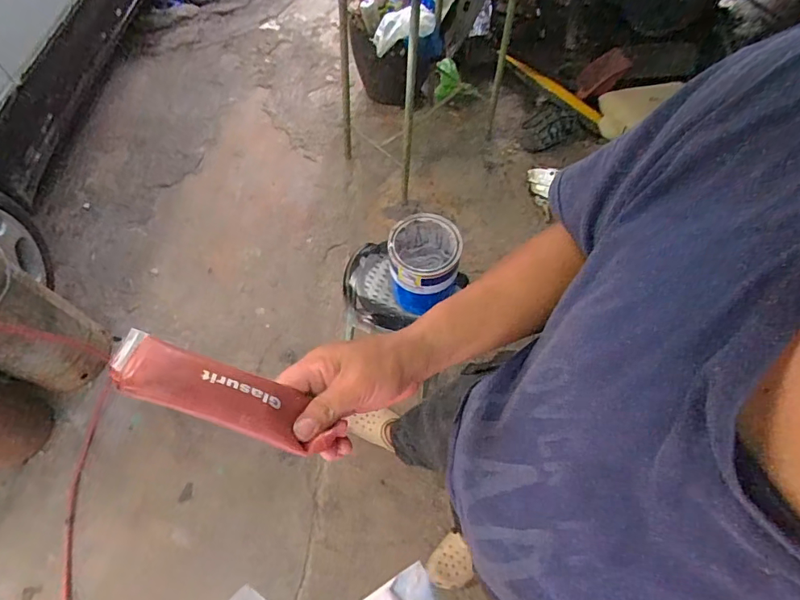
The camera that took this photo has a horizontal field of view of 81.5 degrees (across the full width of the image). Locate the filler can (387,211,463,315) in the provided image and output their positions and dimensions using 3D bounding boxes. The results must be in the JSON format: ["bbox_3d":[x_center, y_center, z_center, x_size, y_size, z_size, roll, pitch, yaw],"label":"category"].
[{"bbox_3d":[0.058,-0.078,1.119,0.155,0.218,0.165,1,63,-1],"label":"filler can"}]

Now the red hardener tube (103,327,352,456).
[{"bbox_3d":[-0.123,0.069,0.332,0.150,0.023,0.044,28,63,-17],"label":"red hardener tube"}]

